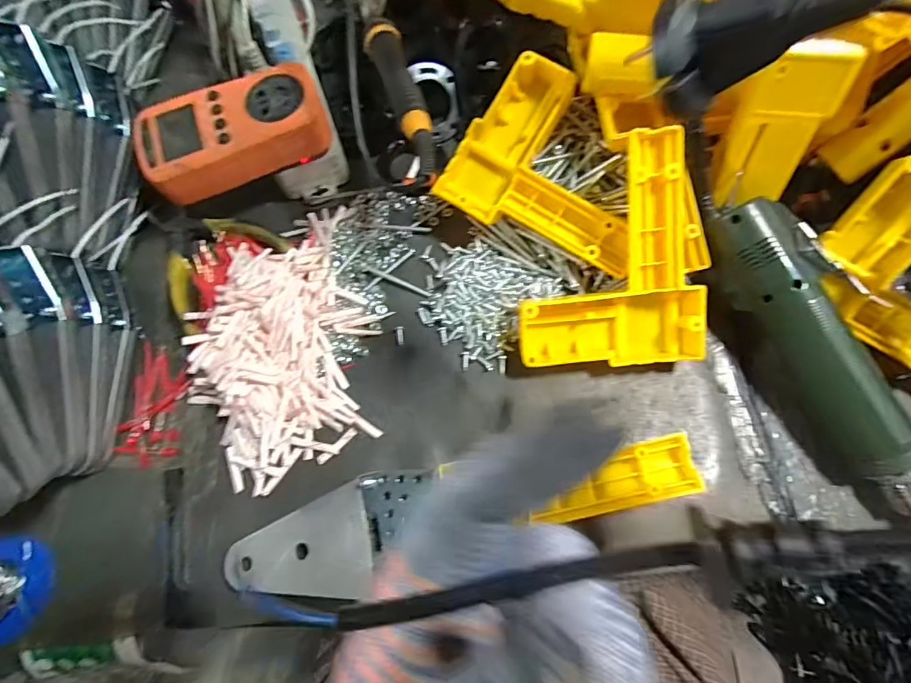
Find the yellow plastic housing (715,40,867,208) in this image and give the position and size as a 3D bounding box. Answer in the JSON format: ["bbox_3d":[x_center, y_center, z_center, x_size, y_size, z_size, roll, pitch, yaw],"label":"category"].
[{"bbox_3d":[0.196,-0.131,0.280,0.046,0.091,0.020,12,45,10],"label":"yellow plastic housing"}]

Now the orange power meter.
[{"bbox_3d":[-0.158,-0.151,0.329,0.128,0.035,0.067,-20,72,-4],"label":"orange power meter"}]

